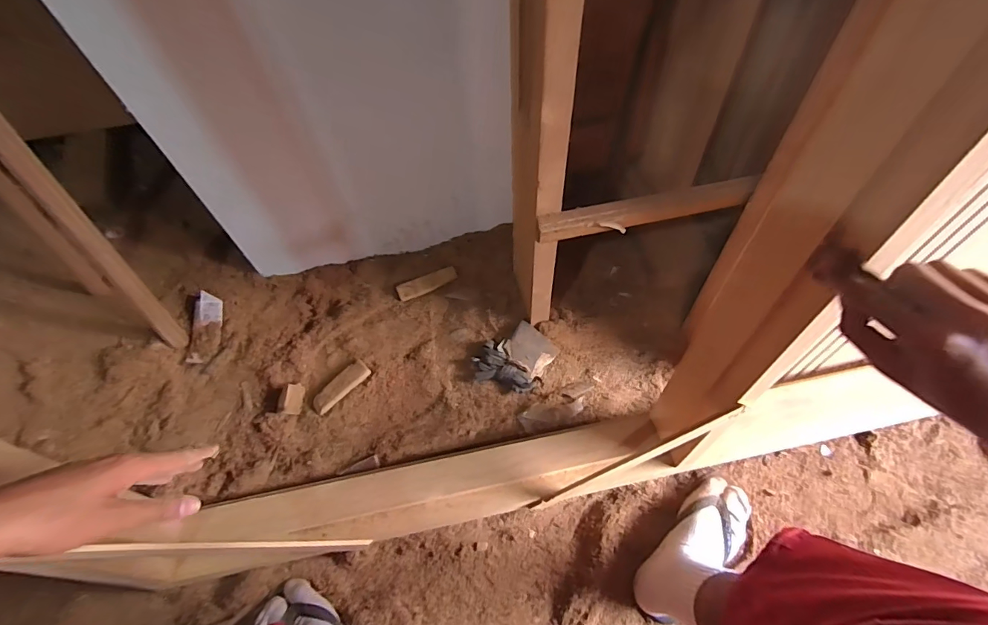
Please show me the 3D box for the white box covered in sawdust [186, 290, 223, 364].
[{"bbox_3d":[-0.580,0.032,0.862,0.056,0.014,0.138,5,83,0],"label":"white box covered in sawdust"}]

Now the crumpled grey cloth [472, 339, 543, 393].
[{"bbox_3d":[0.030,0.102,0.830,0.134,0.026,0.085,15,68,4],"label":"crumpled grey cloth"}]

